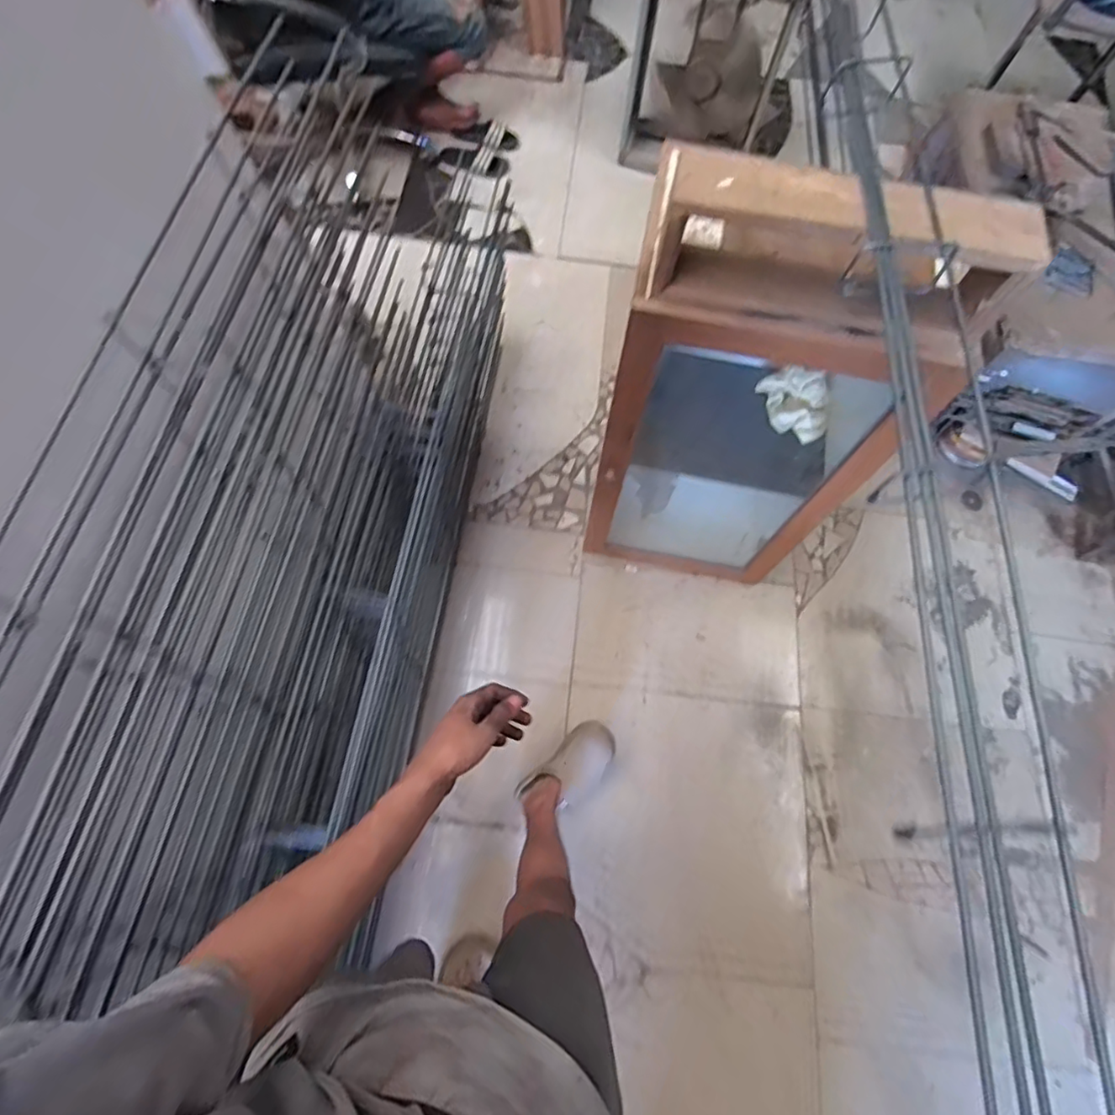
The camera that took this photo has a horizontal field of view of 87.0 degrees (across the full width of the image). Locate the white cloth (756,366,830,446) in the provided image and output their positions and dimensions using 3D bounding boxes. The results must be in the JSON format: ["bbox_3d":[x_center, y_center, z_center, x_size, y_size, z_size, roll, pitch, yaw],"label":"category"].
[{"bbox_3d":[0.528,-0.343,1.282,0.123,0.043,0.186,-16,70,-9],"label":"white cloth"}]

